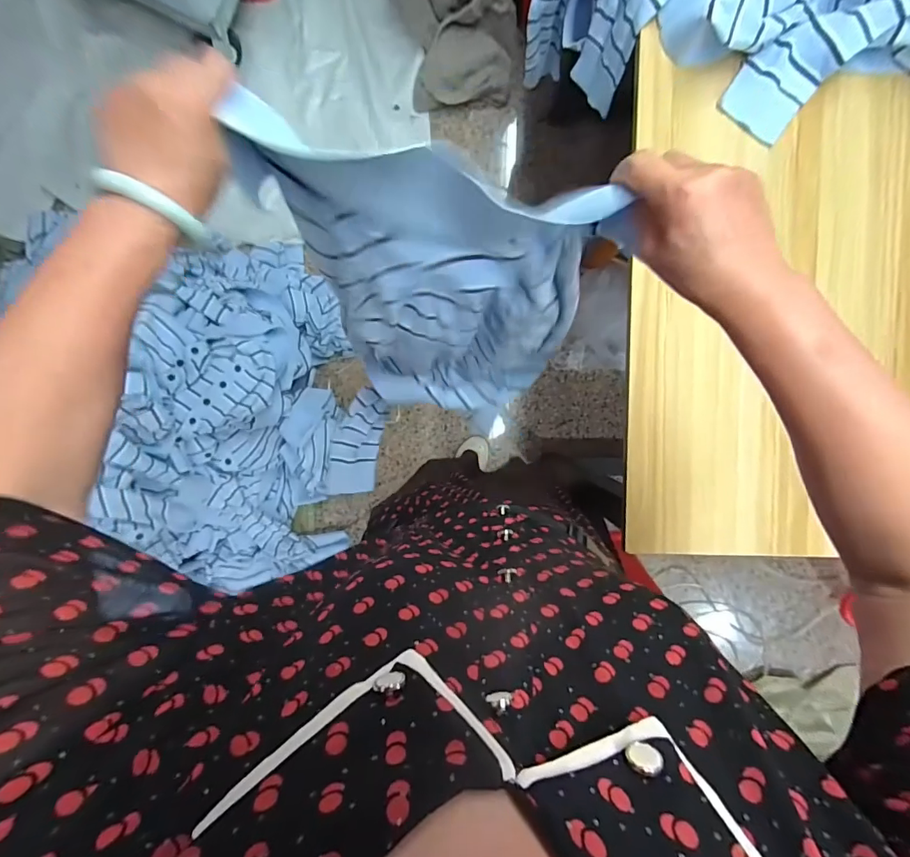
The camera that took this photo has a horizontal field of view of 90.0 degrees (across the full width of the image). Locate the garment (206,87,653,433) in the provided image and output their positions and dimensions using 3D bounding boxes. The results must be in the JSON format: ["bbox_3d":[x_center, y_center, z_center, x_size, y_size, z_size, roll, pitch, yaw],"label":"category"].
[{"bbox_3d":[-0.019,-0.114,0.520,0.290,0.442,0.175,10,92,0],"label":"garment"}]

